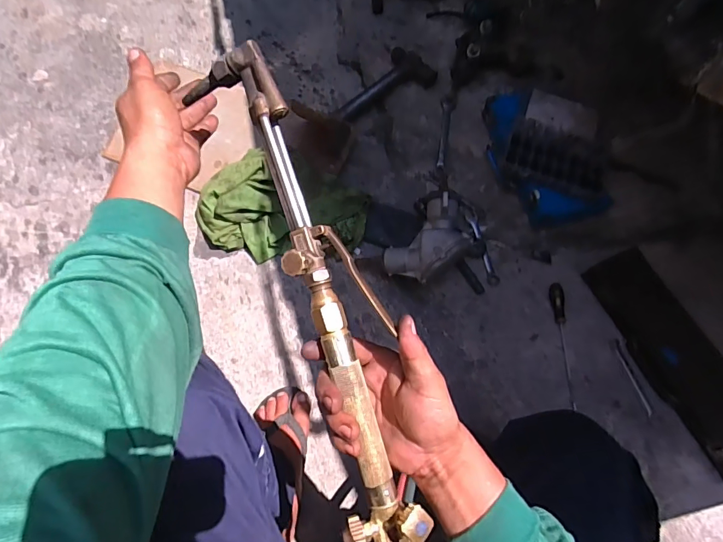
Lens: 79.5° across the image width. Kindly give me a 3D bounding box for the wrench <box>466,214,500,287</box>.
[{"bbox_3d":[0.248,-0.044,0.886,0.024,0.007,0.160,-10,66,-5],"label":"wrench"}]

